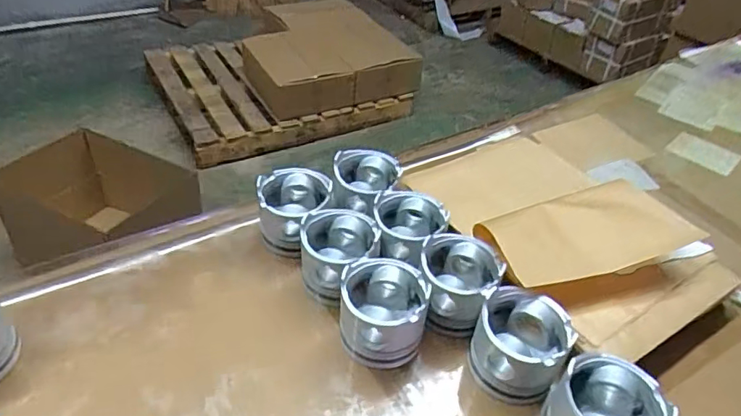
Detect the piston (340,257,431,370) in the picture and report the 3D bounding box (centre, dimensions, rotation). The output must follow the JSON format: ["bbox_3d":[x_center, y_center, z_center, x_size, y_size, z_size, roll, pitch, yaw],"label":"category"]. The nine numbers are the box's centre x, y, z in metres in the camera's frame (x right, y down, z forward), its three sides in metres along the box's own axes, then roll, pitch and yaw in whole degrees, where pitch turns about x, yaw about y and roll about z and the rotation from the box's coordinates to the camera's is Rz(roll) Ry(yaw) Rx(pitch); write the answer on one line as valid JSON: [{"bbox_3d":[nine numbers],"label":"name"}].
[{"bbox_3d":[0.013,0.111,0.584,0.086,0.086,0.088,2,40,-2],"label":"piston"}]

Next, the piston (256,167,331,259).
[{"bbox_3d":[-0.098,0.011,0.693,0.091,0.088,0.090,-1,40,-5],"label":"piston"}]

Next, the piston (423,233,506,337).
[{"bbox_3d":[0.098,0.092,0.618,0.090,0.081,0.097,8,40,6],"label":"piston"}]

